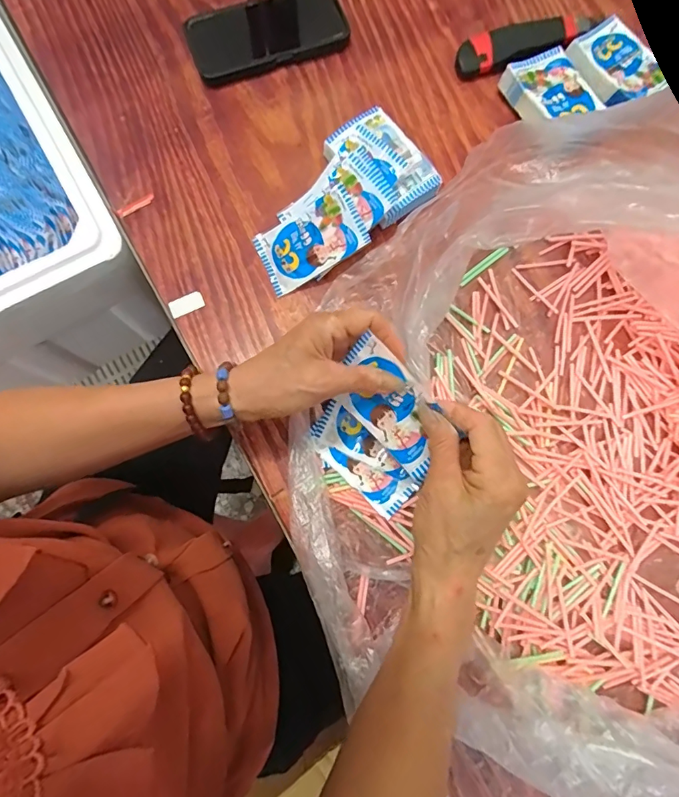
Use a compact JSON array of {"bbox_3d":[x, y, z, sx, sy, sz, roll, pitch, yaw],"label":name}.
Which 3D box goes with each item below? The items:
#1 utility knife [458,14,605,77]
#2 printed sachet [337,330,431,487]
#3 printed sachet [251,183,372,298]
[{"bbox_3d":[0.203,-0.388,0.494,0.156,0.021,0.043,-18,79,-4],"label":"utility knife"},{"bbox_3d":[0.041,0.008,0.342,0.103,0.062,0.009,46,37,8],"label":"printed sachet"},{"bbox_3d":[-0.028,-0.151,0.434,0.103,0.012,0.065,-27,82,14],"label":"printed sachet"}]

